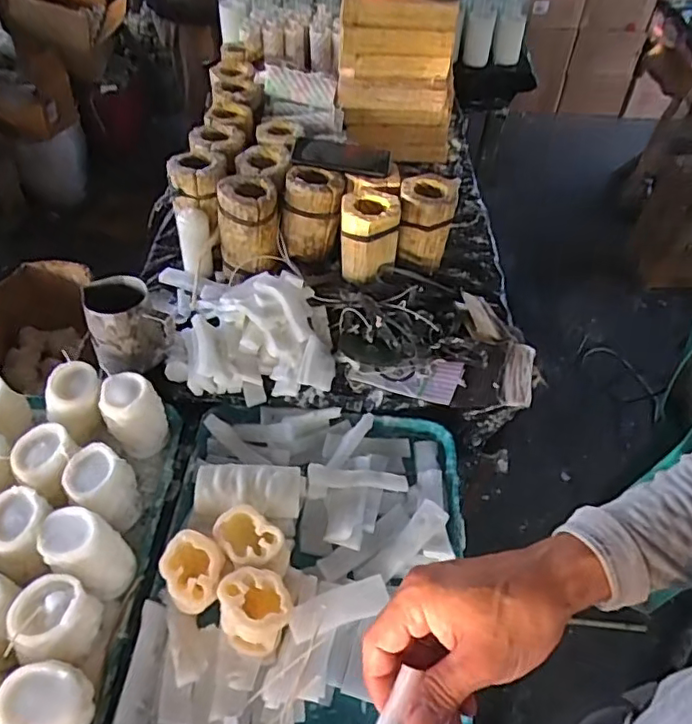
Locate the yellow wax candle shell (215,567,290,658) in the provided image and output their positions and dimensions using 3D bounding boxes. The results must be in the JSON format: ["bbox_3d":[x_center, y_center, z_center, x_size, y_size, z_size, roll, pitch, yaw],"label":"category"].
[{"bbox_3d":[-0.089,0.250,0.571,0.065,0.078,0.064,2,48,-2],"label":"yellow wax candle shell"}]

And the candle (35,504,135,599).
[{"bbox_3d":[-0.277,0.207,0.611,0.082,0.088,0.062,20,50,15],"label":"candle"}]

